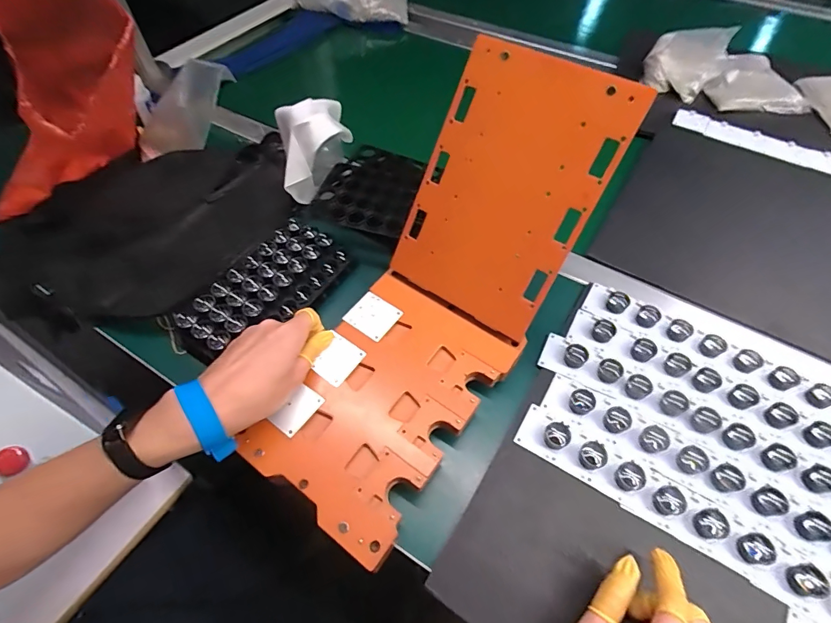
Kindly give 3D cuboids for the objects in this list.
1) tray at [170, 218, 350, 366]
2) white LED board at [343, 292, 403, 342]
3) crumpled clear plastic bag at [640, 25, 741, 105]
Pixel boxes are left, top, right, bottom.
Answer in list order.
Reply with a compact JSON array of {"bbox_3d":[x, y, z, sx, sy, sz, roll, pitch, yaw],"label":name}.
[{"bbox_3d":[-0.171,-0.026,0.470,0.092,0.025,0.193,35,64,20],"label":"tray"},{"bbox_3d":[-0.044,0.004,0.440,0.047,0.004,0.045,33,63,19],"label":"white LED board"},{"bbox_3d":[0.467,-0.439,0.730,0.115,0.048,0.157,31,62,18],"label":"crumpled clear plastic bag"}]

